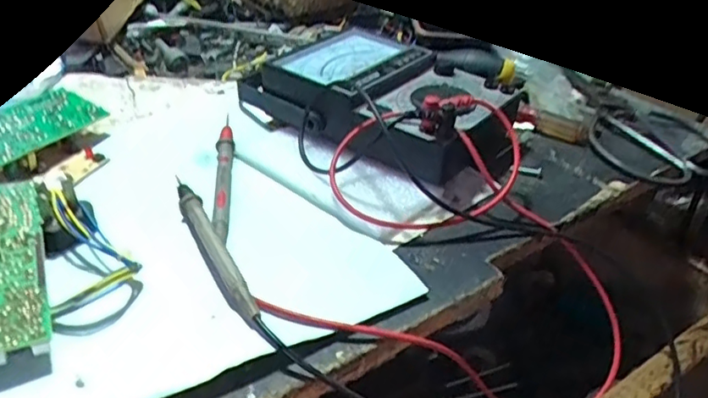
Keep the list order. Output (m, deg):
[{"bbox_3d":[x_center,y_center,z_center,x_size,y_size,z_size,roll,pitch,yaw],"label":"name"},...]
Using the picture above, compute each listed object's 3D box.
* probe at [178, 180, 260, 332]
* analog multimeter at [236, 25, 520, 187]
[{"bbox_3d":[-0.079,0.026,0.336,0.013,0.011,0.129,-14,38,-24],"label":"probe"},{"bbox_3d":[0.022,-0.070,0.440,0.192,0.064,0.114,29,42,32],"label":"analog multimeter"}]

